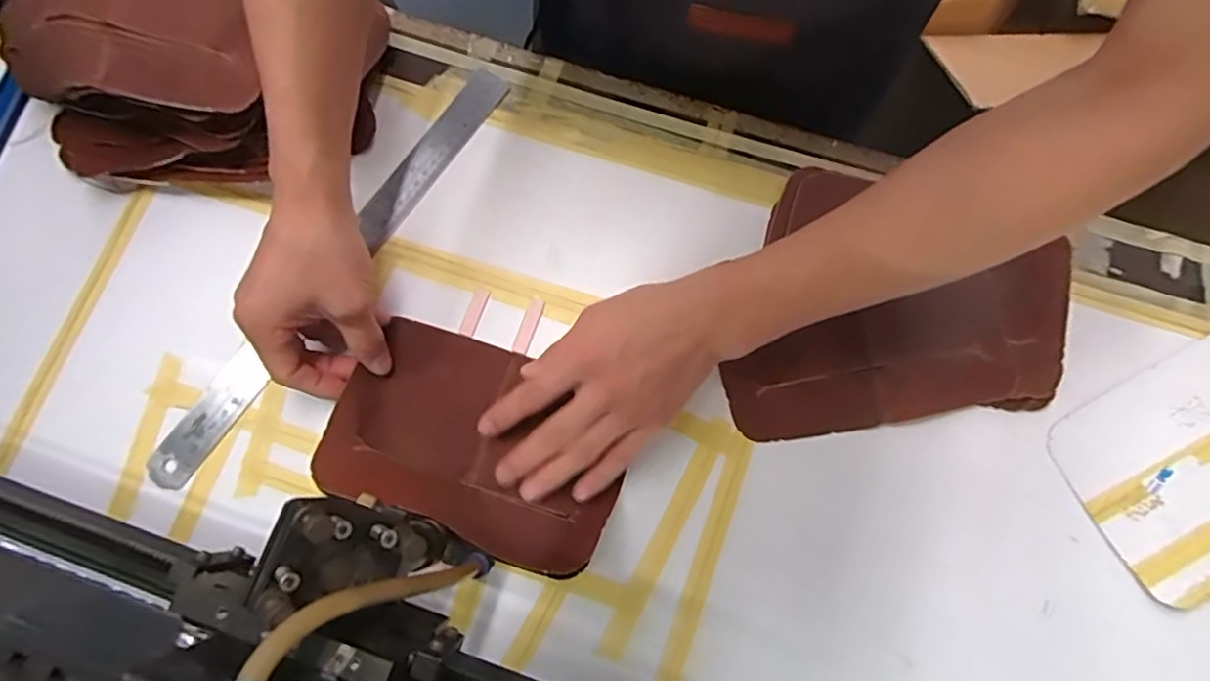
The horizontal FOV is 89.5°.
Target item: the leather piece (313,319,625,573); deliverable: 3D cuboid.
[{"bbox_3d":[-0.083,0.067,0.409,0.188,0.017,0.126,20,71,4],"label":"leather piece"}]

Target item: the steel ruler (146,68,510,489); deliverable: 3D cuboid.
[{"bbox_3d":[-0.196,-0.057,0.450,0.032,0.006,0.376,33,79,8],"label":"steel ruler"}]

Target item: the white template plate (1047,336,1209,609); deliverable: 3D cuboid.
[{"bbox_3d":[0.412,0.077,0.410,0.193,0.010,0.131,-27,77,-6],"label":"white template plate"}]

